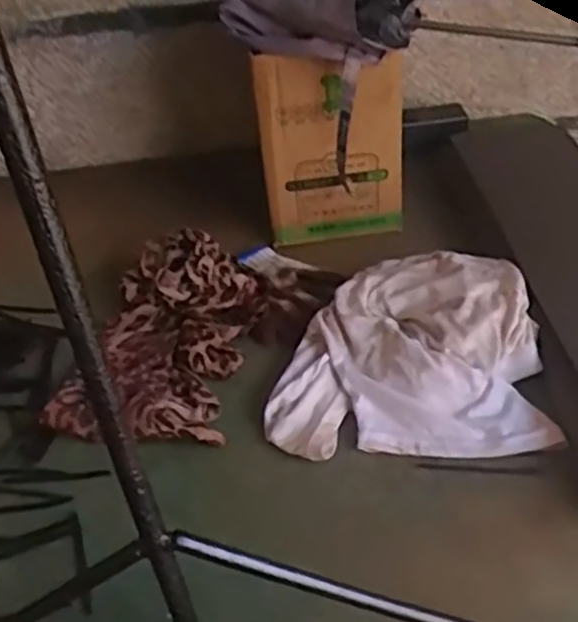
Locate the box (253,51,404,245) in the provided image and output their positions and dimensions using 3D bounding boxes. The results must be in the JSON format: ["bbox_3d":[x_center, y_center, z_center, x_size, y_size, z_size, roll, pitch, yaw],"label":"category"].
[{"bbox_3d":[0.054,-0.172,0.843,0.163,0.221,0.050,-10,37,-5],"label":"box"}]

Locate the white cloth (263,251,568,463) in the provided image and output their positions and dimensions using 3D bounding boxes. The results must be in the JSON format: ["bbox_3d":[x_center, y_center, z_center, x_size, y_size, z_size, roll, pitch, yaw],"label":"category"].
[{"bbox_3d":[0.107,0.030,0.720,0.251,0.064,0.240,-3,37,4],"label":"white cloth"}]

